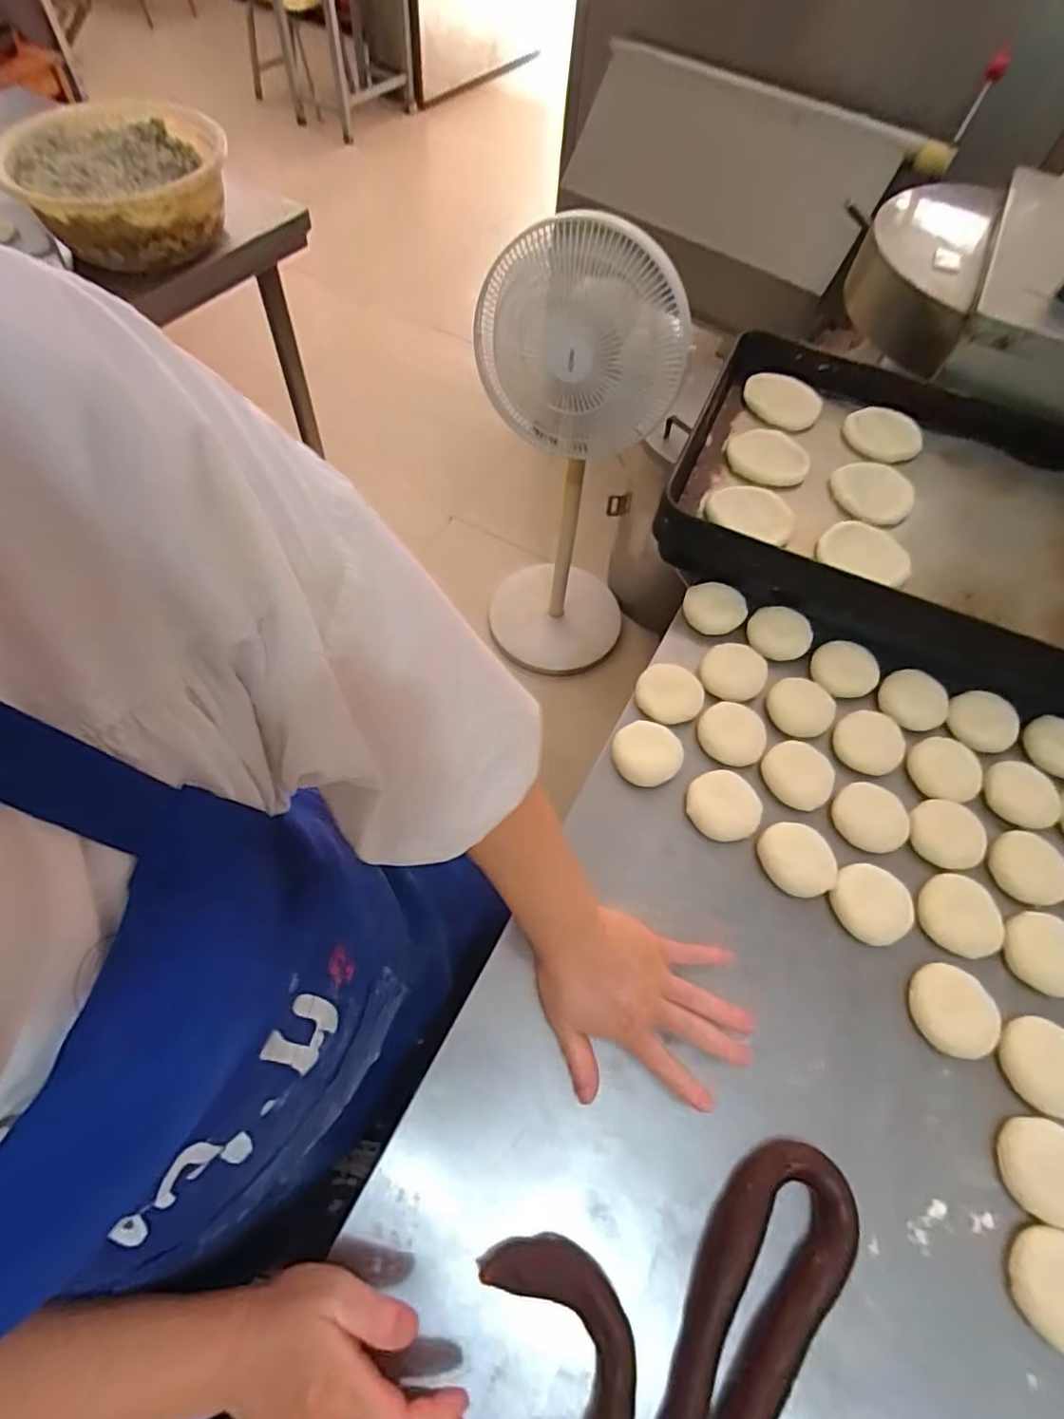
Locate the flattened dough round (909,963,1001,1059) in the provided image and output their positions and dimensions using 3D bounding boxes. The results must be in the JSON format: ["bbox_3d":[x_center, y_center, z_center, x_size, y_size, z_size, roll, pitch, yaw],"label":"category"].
[{"bbox_3d":[0.351,0.250,0.508,0.061,0.018,0.066,1,61,-2],"label":"flattened dough round"}]

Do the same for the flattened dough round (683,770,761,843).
[{"bbox_3d":[0.182,0.092,0.579,0.064,0.019,0.065,1,61,-2],"label":"flattened dough round"}]

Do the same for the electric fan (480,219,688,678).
[{"bbox_3d":[0.089,-0.515,1.313,0.338,0.938,0.406,12,61,2],"label":"electric fan"}]

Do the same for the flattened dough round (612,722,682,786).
[{"bbox_3d":[0.114,0.044,0.604,0.066,0.022,0.061,1,61,-2],"label":"flattened dough round"}]

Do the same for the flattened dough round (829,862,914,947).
[{"bbox_3d":[0.302,0.172,0.544,0.061,0.021,0.066,1,61,-2],"label":"flattened dough round"}]

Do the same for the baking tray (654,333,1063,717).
[{"bbox_3d":[0.492,-0.243,0.749,0.594,0.087,0.436,22,61,7],"label":"baking tray"}]

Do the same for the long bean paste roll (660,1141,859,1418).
[{"bbox_3d":[0.135,0.412,0.403,0.078,0.022,0.241,38,66,16],"label":"long bean paste roll"}]

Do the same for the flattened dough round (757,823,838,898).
[{"bbox_3d":[0.246,0.137,0.559,0.071,0.010,0.065,1,61,-2],"label":"flattened dough round"}]

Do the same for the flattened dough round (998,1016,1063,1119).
[{"bbox_3d":[0.416,0.288,0.493,0.066,0.014,0.067,1,61,-2],"label":"flattened dough round"}]

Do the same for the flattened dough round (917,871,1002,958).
[{"bbox_3d":[0.383,0.182,0.543,0.063,0.010,0.066,1,61,-2],"label":"flattened dough round"}]

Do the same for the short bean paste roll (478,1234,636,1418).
[{"bbox_3d":[0.027,0.411,0.397,0.071,0.027,0.129,-26,66,-16],"label":"short bean paste roll"}]

